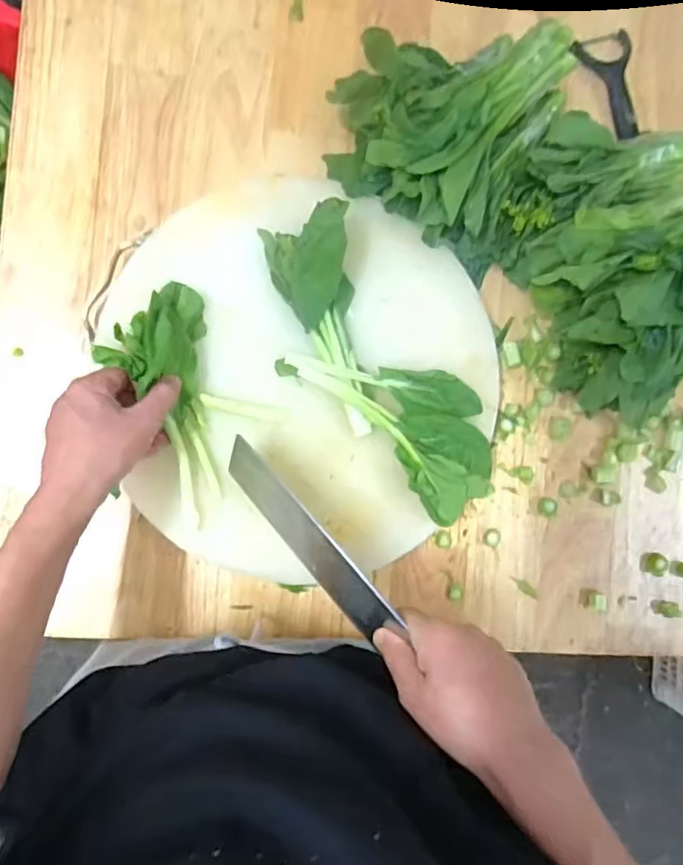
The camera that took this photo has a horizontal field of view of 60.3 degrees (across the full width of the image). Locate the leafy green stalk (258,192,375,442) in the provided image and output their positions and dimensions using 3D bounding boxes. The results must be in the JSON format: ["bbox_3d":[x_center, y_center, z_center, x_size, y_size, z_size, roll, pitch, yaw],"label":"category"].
[{"bbox_3d":[-0.005,-0.094,0.514,0.079,0.069,0.196,-17,91,-7],"label":"leafy green stalk"}]

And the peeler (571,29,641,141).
[{"bbox_3d":[0.296,-0.371,0.629,0.061,0.015,0.118,-18,91,-7],"label":"peeler"}]

